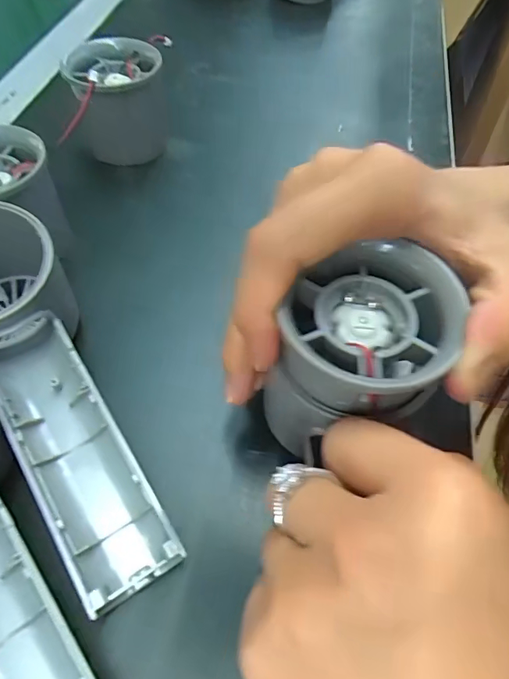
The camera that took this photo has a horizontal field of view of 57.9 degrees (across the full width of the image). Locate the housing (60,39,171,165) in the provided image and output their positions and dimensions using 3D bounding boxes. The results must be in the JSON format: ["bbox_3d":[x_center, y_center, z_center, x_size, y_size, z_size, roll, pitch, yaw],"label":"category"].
[{"bbox_3d":[-0.080,-0.145,0.283,0.055,0.057,0.056,-13,57,-6],"label":"housing"}]

